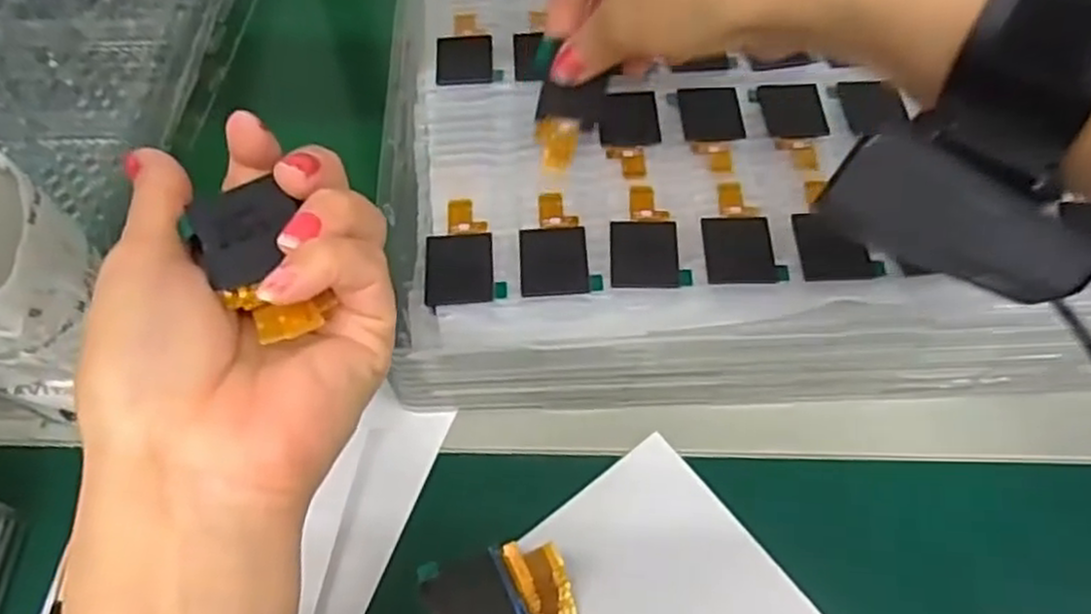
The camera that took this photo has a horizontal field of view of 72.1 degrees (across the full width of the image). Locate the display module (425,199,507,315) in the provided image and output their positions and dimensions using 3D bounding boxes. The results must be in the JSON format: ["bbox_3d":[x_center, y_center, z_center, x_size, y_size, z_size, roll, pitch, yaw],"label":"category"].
[{"bbox_3d":[-0.036,-0.024,0.312,0.031,0.004,0.050,-7,61,-5],"label":"display module"}]

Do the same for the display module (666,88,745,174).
[{"bbox_3d":[0.076,-0.082,0.344,0.031,0.005,0.052,-2,61,-1],"label":"display module"}]

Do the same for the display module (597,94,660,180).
[{"bbox_3d":[0.039,-0.080,0.342,0.027,0.004,0.050,-1,61,-1],"label":"display module"}]

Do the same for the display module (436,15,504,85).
[{"bbox_3d":[-0.040,-0.131,0.374,0.031,0.004,0.049,-7,61,-4],"label":"display module"}]

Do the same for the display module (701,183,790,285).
[{"bbox_3d":[0.081,-0.032,0.313,0.031,0.004,0.049,-1,61,-1],"label":"display module"}]

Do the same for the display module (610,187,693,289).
[{"bbox_3d":[0.043,-0.031,0.313,0.031,0.004,0.051,0,61,0],"label":"display module"}]

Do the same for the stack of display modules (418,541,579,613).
[{"bbox_3d":[-0.016,0.120,0.299,0.054,0.045,0.038,-15,62,-9],"label":"stack of display modules"}]

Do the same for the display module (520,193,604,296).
[{"bbox_3d":[0.005,-0.028,0.313,0.031,0.004,0.050,-3,61,-2],"label":"display module"}]

